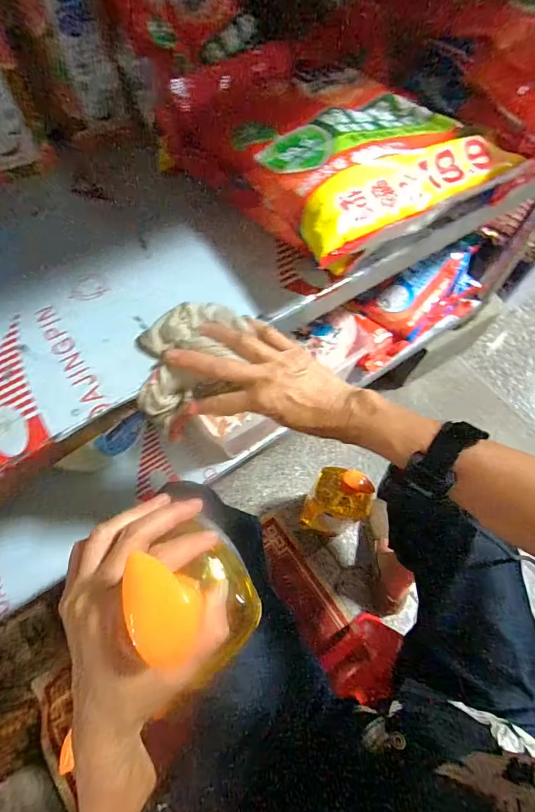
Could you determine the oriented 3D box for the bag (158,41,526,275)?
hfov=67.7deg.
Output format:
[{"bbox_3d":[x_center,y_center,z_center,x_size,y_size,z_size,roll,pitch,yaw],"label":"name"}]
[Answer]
[{"bbox_3d":[0.049,-0.303,0.457,0.227,0.088,0.336,-31,68,-16],"label":"bag"}]

